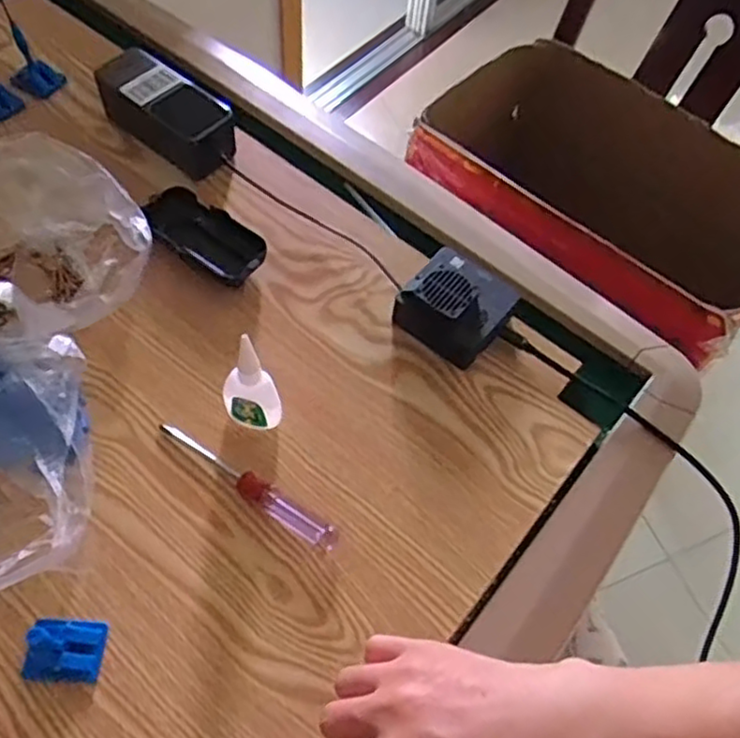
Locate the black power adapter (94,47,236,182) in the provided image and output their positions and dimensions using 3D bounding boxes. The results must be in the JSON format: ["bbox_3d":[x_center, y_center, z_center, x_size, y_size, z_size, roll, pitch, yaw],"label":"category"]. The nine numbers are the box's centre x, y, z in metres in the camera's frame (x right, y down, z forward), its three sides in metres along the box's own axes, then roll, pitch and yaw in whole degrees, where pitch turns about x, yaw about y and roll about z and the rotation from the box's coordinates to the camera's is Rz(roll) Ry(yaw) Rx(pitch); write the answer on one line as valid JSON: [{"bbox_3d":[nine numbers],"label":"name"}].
[{"bbox_3d":[-0.185,-0.235,0.648,0.139,0.061,0.060,33,62,15],"label":"black power adapter"}]

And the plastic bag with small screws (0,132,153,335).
[{"bbox_3d":[-0.266,-0.097,0.536,0.158,0.073,0.167,-37,69,-23],"label":"plastic bag with small screws"}]

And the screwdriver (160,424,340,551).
[{"bbox_3d":[-0.086,0.079,0.482,0.148,0.014,0.018,30,61,13],"label":"screwdriver"}]

